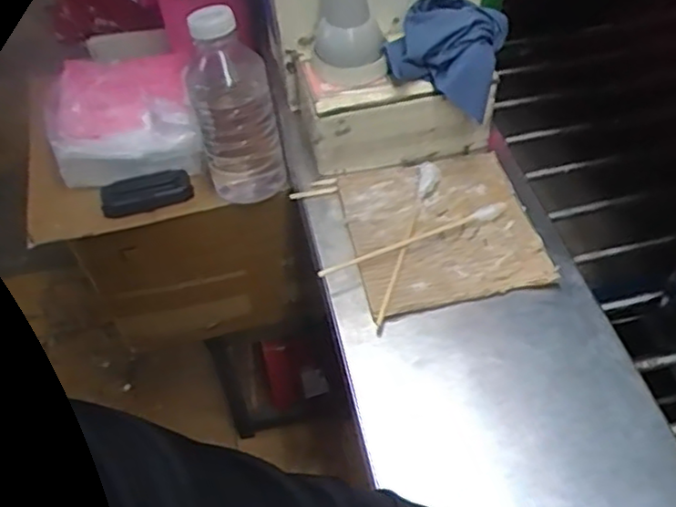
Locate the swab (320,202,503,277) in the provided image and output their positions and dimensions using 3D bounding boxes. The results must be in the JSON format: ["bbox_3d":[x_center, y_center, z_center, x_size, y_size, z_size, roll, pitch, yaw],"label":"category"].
[{"bbox_3d":[0.074,-0.016,0.645,0.199,0.015,0.015,-18,51,-11],"label":"swab"}]

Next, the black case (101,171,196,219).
[{"bbox_3d":[-0.233,-0.072,0.806,0.110,0.025,0.052,-13,50,-10],"label":"black case"}]

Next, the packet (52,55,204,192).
[{"bbox_3d":[-0.270,-0.169,0.837,0.182,0.074,0.149,-9,49,-7],"label":"packet"}]

